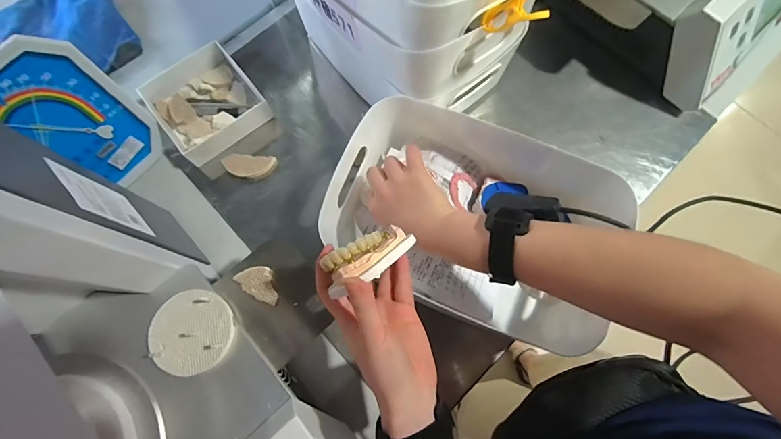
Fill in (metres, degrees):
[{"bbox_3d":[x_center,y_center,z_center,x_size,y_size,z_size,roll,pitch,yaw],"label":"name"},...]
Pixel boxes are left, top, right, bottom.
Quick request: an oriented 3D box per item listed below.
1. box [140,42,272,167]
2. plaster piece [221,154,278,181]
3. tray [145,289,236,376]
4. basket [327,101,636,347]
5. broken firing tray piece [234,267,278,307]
[{"bbox_3d":[-0.266,-0.170,0.565,0.134,0.037,0.159,-39,77,-10],"label":"box"},{"bbox_3d":[-0.199,-0.074,0.551,0.071,0.012,0.033,4,74,2],"label":"plaster piece"},{"bbox_3d":[-0.192,0.108,0.377,0.076,0.010,0.074,0,74,0],"label":"tray"},{"bbox_3d":[0.092,0.002,0.458,0.307,0.115,0.188,23,75,7],"label":"basket"},{"bbox_3d":[-0.131,0.063,0.393,0.048,0.008,0.029,27,76,8],"label":"broken firing tray piece"}]

